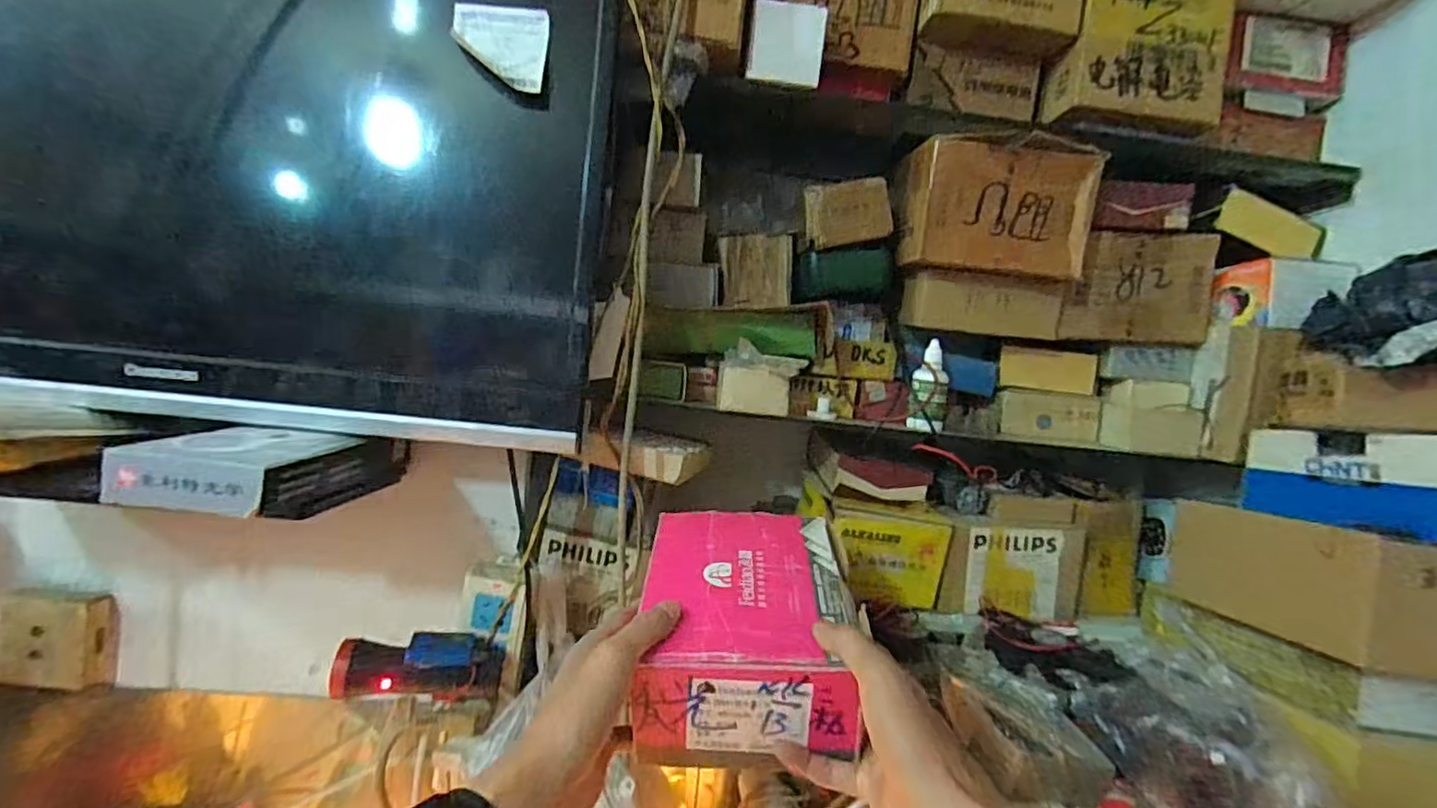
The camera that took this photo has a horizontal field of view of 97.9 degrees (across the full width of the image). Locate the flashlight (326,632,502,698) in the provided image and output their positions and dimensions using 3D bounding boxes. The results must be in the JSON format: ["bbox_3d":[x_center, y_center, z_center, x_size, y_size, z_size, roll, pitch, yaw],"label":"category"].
[{"bbox_3d":[-0.247,0.218,0.521,0.127,0.044,0.039,6,4,-13],"label":"flashlight"}]

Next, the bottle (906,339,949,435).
[{"bbox_3d":[0.215,-0.016,0.637,0.037,0.085,0.034,8,4,18],"label":"bottle"}]

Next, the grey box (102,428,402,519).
[{"bbox_3d":[-0.339,0.049,0.454,0.104,0.045,0.116,7,3,0],"label":"grey box"}]

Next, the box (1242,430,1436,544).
[{"bbox_3d":[0.538,0.065,0.491,0.100,0.075,0.200,6,3,-2],"label":"box"}]

